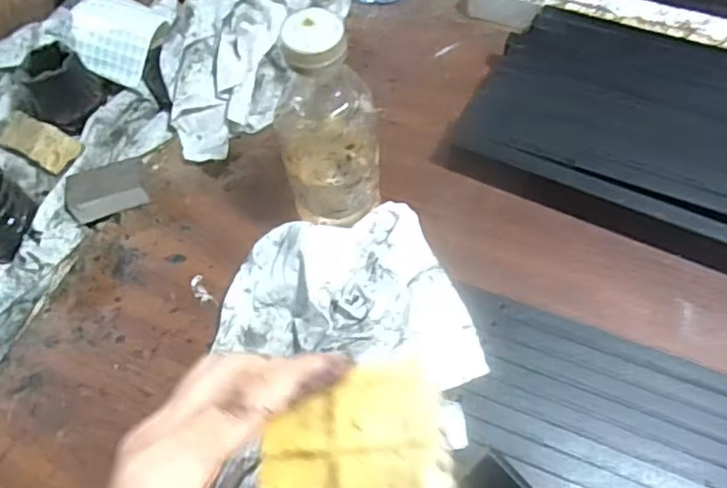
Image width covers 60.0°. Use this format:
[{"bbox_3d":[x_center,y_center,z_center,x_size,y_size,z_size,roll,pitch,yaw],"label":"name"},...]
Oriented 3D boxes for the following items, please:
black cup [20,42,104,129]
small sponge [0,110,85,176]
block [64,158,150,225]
[{"bbox_3d":[-0.292,-0.155,0.607,0.070,0.052,0.058,-42,68,-16],"label":"black cup"},{"bbox_3d":[-0.320,-0.102,0.611,0.091,0.013,0.038,25,68,16],"label":"small sponge"},{"bbox_3d":[-0.233,-0.050,0.570,0.070,0.019,0.044,-20,63,-6],"label":"block"}]

